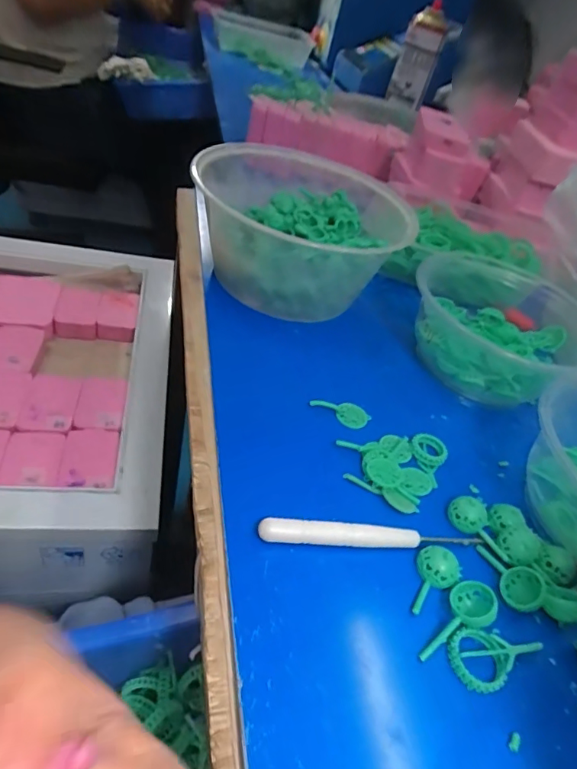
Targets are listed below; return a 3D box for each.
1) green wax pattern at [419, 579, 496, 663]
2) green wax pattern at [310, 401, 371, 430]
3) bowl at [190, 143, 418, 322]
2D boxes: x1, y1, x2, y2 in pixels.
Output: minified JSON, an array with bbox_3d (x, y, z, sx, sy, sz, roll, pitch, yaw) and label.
[{"bbox_3d":[0.077,0.107,0.225,0.019,0.012,0.045,38,45,21],"label":"green wax pattern"},{"bbox_3d":[0.033,0.018,0.317,0.041,0.005,0.019,18,42,-14],"label":"green wax pattern"},{"bbox_3d":[0.012,-0.124,0.394,0.150,0.069,0.149,4,44,-4],"label":"bowl"}]

